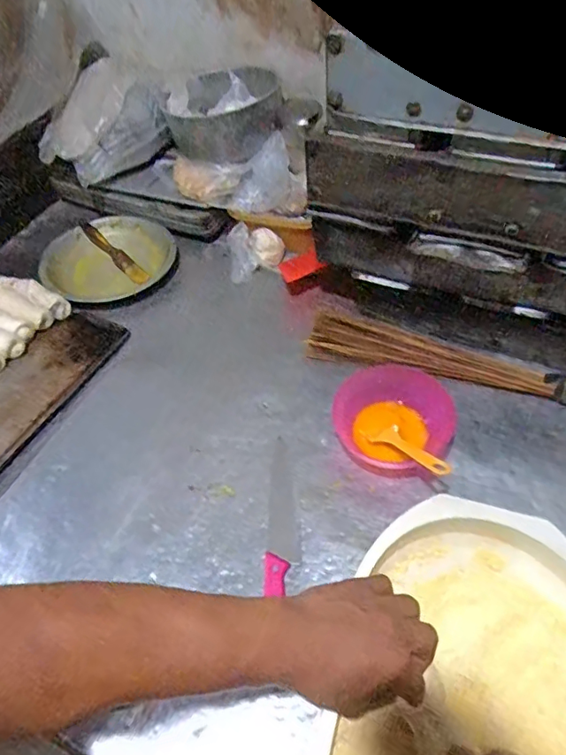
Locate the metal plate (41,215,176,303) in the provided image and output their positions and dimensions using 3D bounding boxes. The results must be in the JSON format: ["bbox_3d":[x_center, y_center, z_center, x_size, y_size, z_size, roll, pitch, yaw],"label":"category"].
[{"bbox_3d":[-0.295,-0.198,0.873,0.213,0.036,0.197,-1,50,2],"label":"metal plate"}]

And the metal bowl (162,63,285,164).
[{"bbox_3d":[-0.097,-0.451,0.880,0.183,0.081,0.178,-2,51,2],"label":"metal bowl"}]

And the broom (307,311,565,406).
[{"bbox_3d":[0.207,-0.017,0.690,0.355,0.049,0.060,16,53,15],"label":"broom"}]

